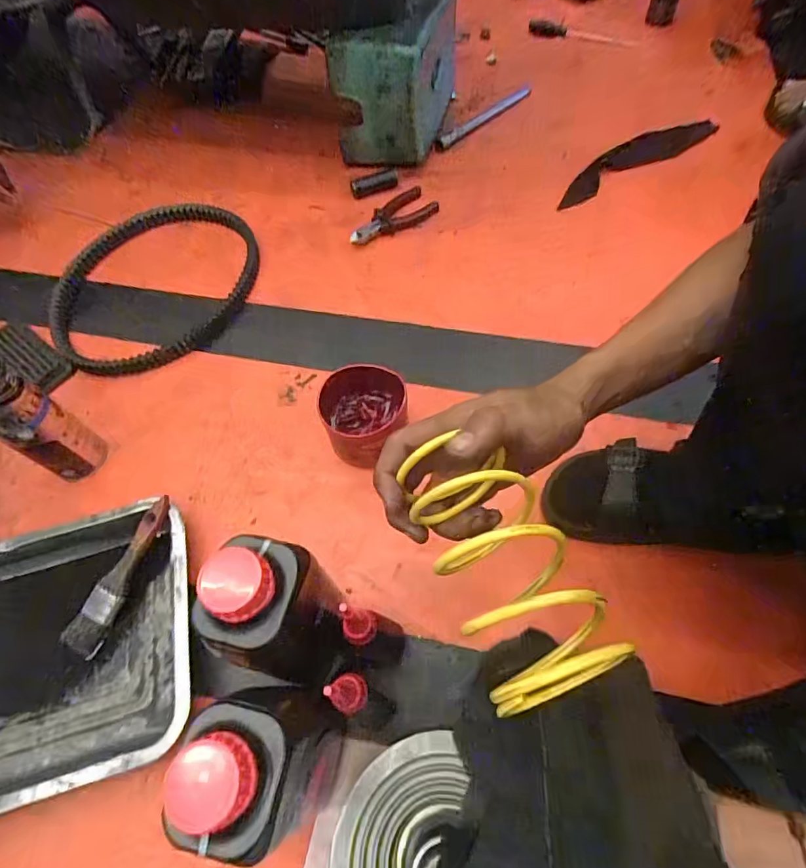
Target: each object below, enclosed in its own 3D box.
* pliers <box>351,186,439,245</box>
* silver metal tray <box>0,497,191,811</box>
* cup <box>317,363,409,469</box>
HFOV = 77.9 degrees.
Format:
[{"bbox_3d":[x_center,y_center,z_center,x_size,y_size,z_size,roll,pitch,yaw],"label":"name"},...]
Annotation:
[{"bbox_3d":[-0.021,-0.347,0.797,0.154,0.025,0.071,-37,65,-15],"label":"pliers"},{"bbox_3d":[-0.402,0.226,0.495,0.374,0.048,0.253,-15,61,-4],"label":"silver metal tray"},{"bbox_3d":[-0.045,-0.018,0.587,0.098,0.079,0.093,-2,61,3],"label":"cup"}]

